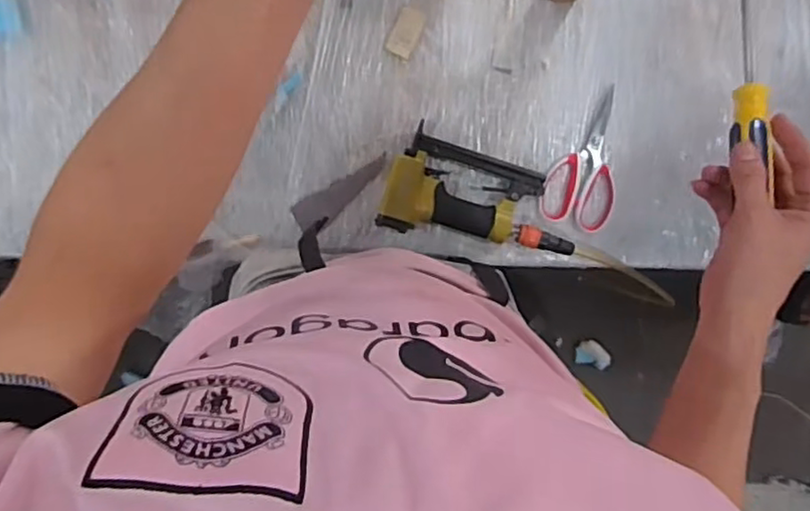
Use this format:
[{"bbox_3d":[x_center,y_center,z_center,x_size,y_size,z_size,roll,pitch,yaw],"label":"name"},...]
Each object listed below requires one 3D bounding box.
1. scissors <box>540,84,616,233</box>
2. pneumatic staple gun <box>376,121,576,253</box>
[{"bbox_3d":[0.242,-0.129,0.866,0.093,0.006,0.185,16,96,-5],"label":"scissors"},{"bbox_3d":[0.101,-0.068,0.838,0.252,0.038,0.125,15,96,-5],"label":"pneumatic staple gun"}]

